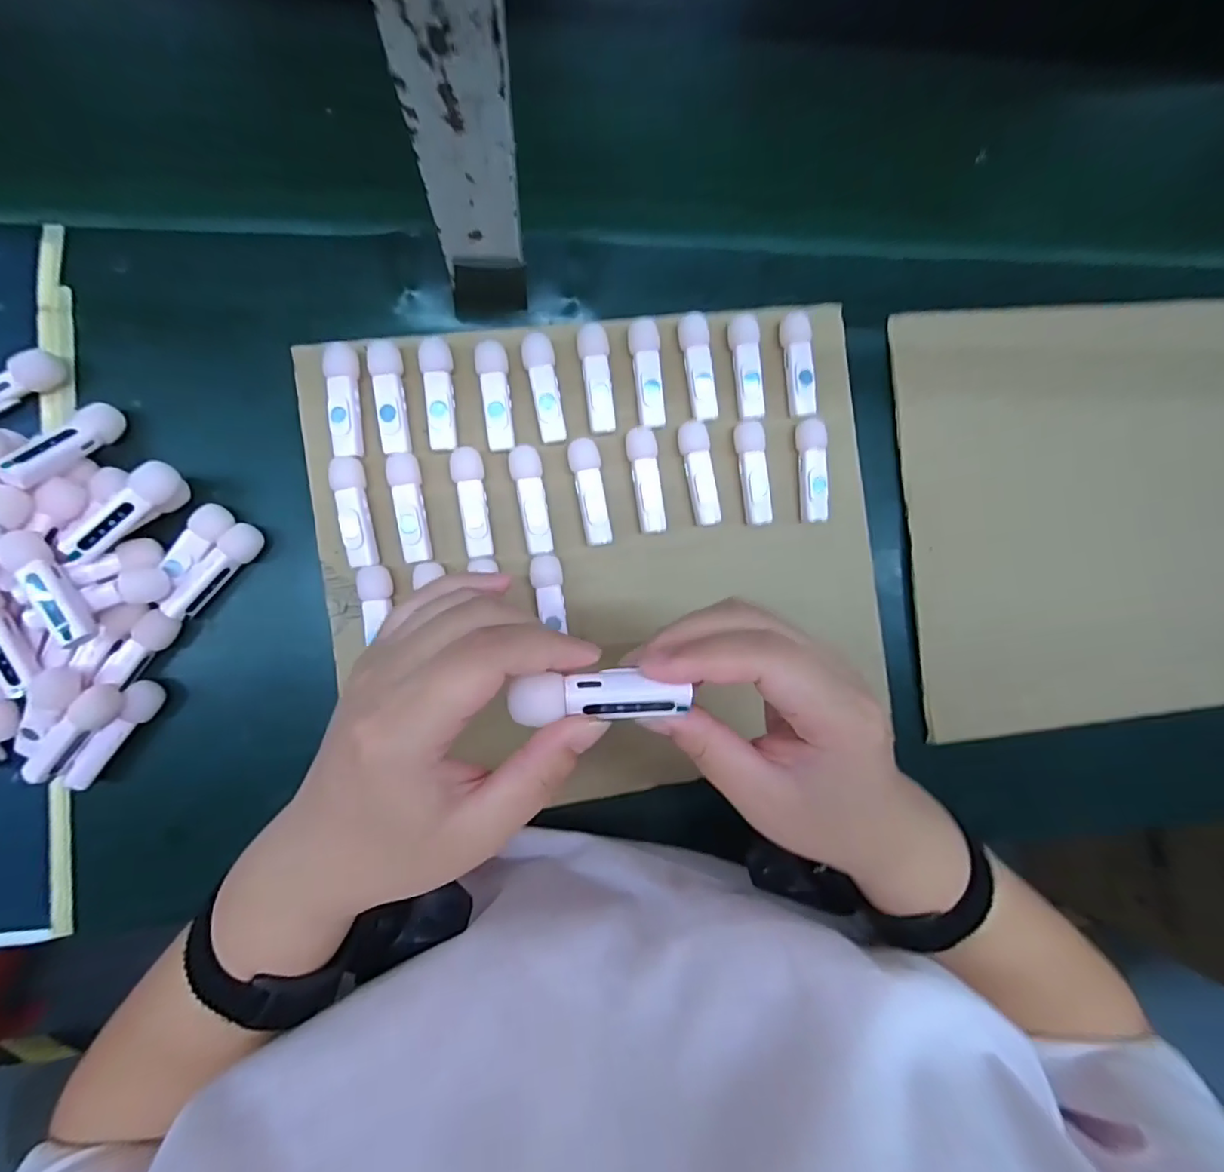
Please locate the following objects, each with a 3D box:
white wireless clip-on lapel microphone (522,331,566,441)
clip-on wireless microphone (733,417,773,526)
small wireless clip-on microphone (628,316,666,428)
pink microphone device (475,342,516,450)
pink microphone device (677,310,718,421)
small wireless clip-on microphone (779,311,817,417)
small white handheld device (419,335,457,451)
[{"bbox_3d":[-0.040,-0.119,0.343,0.018,0.015,0.062,-13,88,-8],"label":"white wireless clip-on lapel microphone"},{"bbox_3d":[0.091,-0.072,0.360,0.016,0.010,0.065,-9,88,-7],"label":"clip-on wireless microphone"},{"bbox_3d":[0.022,-0.132,0.353,0.019,0.014,0.066,-4,87,-7],"label":"small wireless clip-on microphone"},{"bbox_3d":[-0.070,-0.113,0.340,0.018,0.013,0.063,-5,87,-7],"label":"pink microphone device"},{"bbox_3d":[0.055,-0.137,0.356,0.017,0.014,0.065,-11,88,-7],"label":"pink microphone device"},{"bbox_3d":[0.121,-0.143,0.366,0.016,0.016,0.064,-9,88,-7],"label":"small wireless clip-on microphone"},{"bbox_3d":[-0.103,-0.114,0.337,0.018,0.012,0.066,-3,87,-7],"label":"small white handheld device"}]

